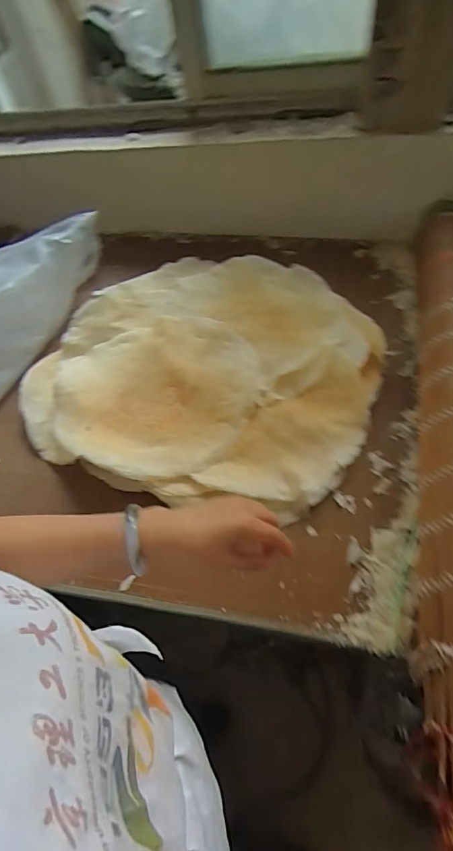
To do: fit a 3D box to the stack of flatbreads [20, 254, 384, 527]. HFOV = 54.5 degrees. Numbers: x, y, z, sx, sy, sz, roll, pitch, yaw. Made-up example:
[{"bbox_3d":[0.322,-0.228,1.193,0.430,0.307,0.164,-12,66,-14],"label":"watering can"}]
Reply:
[{"bbox_3d":[-0.037,-0.127,0.838,0.600,0.048,0.554,16,58,19],"label":"stack of flatbreads"}]

